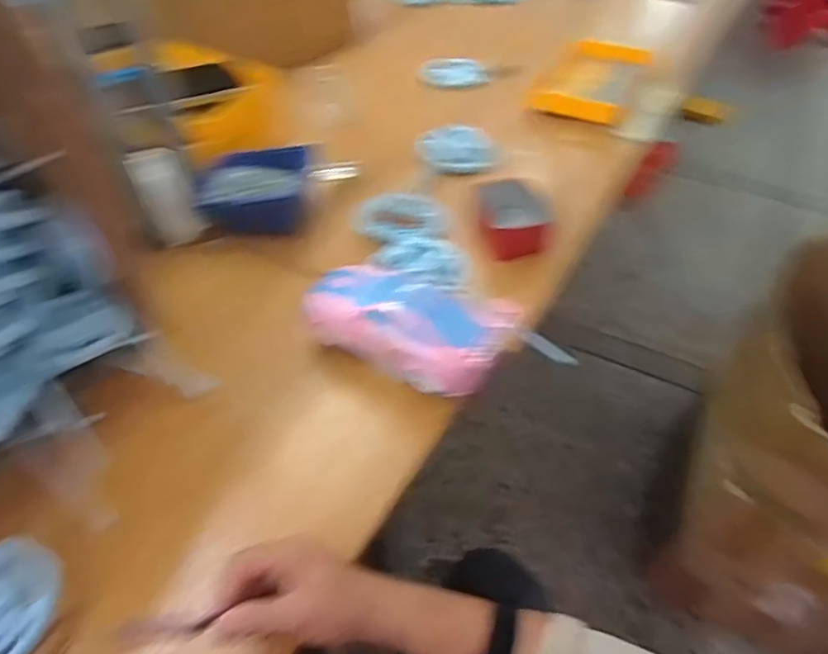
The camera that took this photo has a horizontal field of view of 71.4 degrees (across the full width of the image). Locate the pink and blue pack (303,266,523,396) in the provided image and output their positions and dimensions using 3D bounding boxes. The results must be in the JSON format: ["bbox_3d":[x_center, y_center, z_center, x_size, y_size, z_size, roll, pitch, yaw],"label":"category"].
[{"bbox_3d":[-0.010,-0.006,0.544,0.198,0.057,0.092,18,50,16],"label":"pink and blue pack"}]

